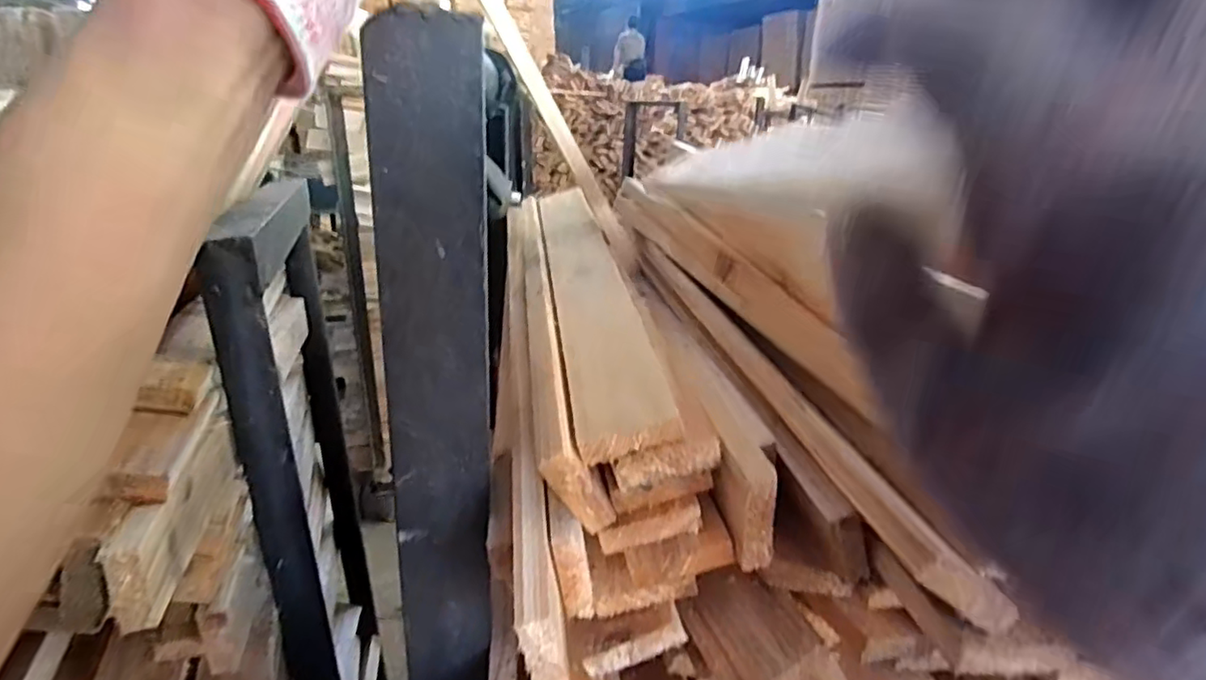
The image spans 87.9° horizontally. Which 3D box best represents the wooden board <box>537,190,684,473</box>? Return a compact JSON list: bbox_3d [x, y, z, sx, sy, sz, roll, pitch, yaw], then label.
[{"bbox_3d":[-0.014,-0.055,0.508,0.055,0.011,0.475,-10,28,-3],"label":"wooden board"}]

